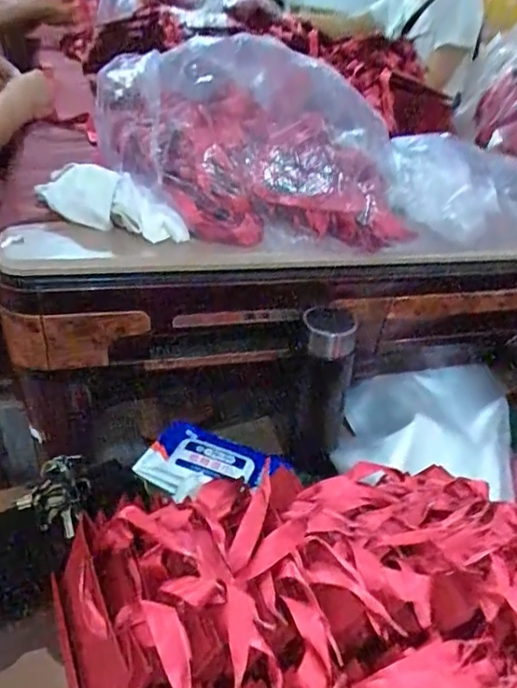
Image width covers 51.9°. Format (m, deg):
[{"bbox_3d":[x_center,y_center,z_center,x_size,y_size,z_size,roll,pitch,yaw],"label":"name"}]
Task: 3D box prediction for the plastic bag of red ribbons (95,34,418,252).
[{"bbox_3d":[-0.013,-0.234,0.599,0.275,0.159,0.287,-10,39,-24],"label":"plastic bag of red ribbons"}]

